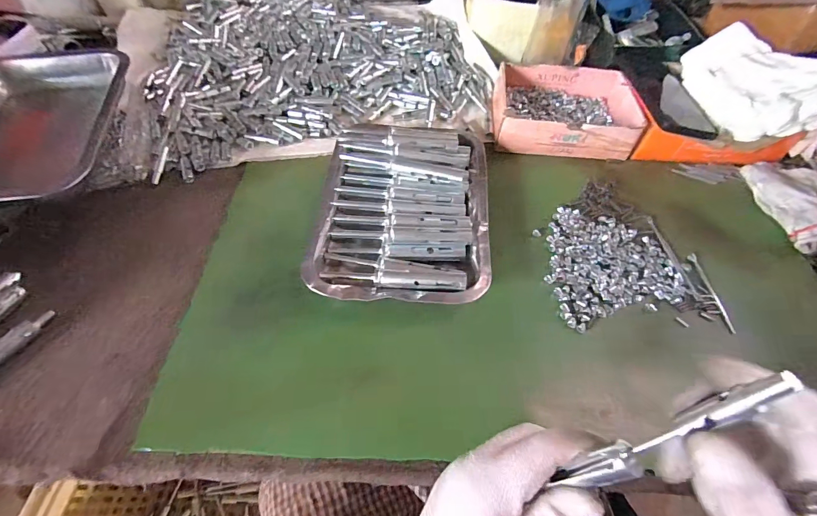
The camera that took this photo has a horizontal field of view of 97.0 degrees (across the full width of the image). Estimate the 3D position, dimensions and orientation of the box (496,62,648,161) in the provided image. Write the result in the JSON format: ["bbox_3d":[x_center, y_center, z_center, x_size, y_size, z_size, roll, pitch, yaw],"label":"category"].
[{"bbox_3d":[0.211,-0.207,0.493,0.171,0.053,0.144,8,60,3],"label":"box"}]

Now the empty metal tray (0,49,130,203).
[{"bbox_3d":[-0.432,-0.156,0.415,0.188,0.047,0.249,-8,58,-6],"label":"empty metal tray"}]

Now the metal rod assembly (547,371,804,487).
[{"bbox_3d":[0.124,0.090,0.177,0.016,0.115,0.016,-1,49,-50],"label":"metal rod assembly"}]

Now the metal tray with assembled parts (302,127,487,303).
[{"bbox_3d":[-0.004,-0.059,0.406,0.179,0.043,0.240,5,60,1],"label":"metal tray with assembled parts"}]

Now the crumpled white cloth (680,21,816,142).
[{"bbox_3d":[0.412,-0.215,0.443,0.080,0.081,0.167,-13,59,-9],"label":"crumpled white cloth"}]

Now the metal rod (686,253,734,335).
[{"bbox_3d":[0.312,0.035,0.374,0.008,0.009,0.088,-4,60,-4],"label":"metal rod"}]

